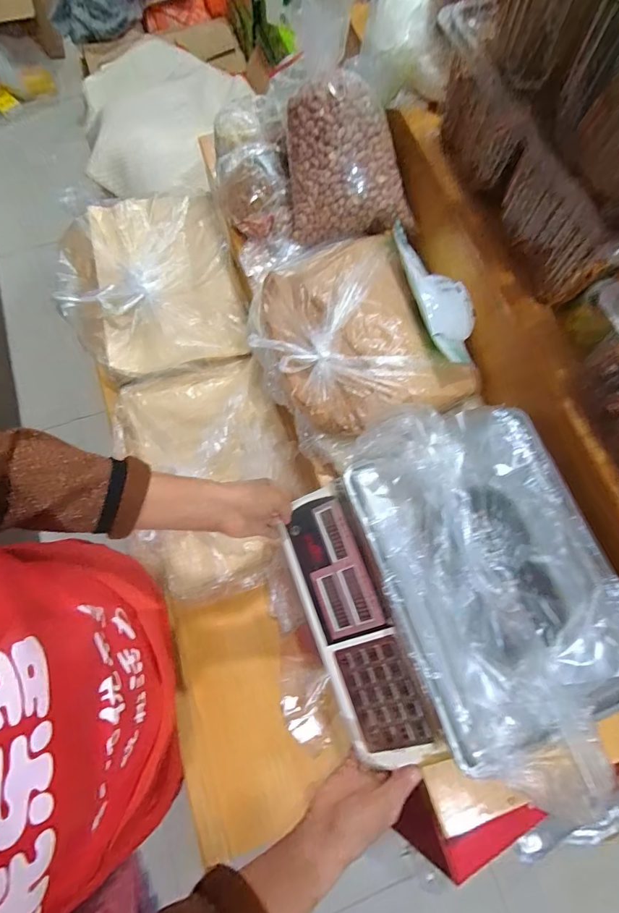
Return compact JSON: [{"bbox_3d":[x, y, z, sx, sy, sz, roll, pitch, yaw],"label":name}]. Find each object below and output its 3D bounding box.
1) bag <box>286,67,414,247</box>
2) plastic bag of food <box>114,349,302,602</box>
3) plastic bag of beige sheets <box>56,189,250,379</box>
[{"bbox_3d":[0.059,-0.457,0.635,0.176,0.111,0.211,-11,108,-21],"label":"bag"},{"bbox_3d":[-0.180,0.021,0.708,0.296,0.079,0.422,-17,75,-6],"label":"plastic bag of food"},{"bbox_3d":[-0.322,-0.351,0.792,0.329,0.086,0.400,-17,75,-6],"label":"plastic bag of beige sheets"}]

